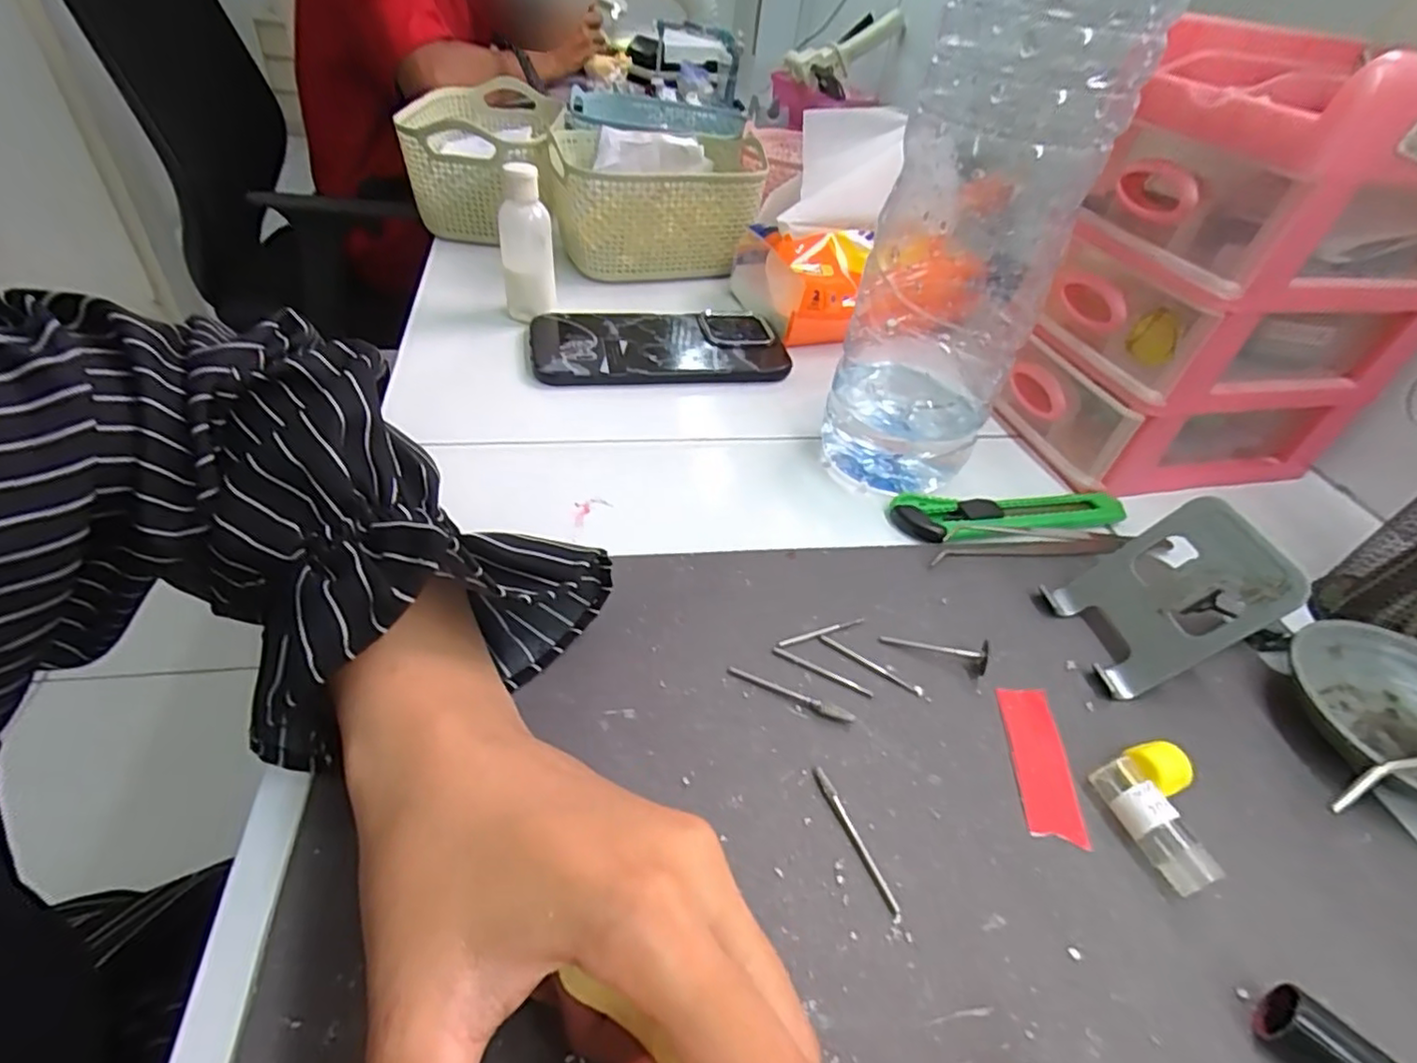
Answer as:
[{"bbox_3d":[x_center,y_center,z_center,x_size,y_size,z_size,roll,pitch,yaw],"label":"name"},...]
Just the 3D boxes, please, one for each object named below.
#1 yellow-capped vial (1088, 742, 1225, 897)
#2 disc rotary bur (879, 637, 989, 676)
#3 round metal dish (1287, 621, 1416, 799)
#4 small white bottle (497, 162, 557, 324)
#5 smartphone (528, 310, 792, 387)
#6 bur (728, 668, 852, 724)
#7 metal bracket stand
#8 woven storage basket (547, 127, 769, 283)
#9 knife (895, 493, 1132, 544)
[{"bbox_3d":[0.161,0.100,0.226,0.031,0.019,0.043,-11,45,-19],"label":"yellow-capped vial"},{"bbox_3d":[0.097,0.050,0.274,0.044,0.009,0.010,11,42,3],"label":"disc rotary bur"},{"bbox_3d":[0.289,0.080,0.260,0.075,0.027,0.085,13,43,5],"label":"round metal dish"},{"bbox_3d":[-0.121,-0.188,0.430,0.031,0.098,0.029,-10,45,-19],"label":"small white bottle"},{"bbox_3d":[-0.034,-0.128,0.446,0.170,0.016,0.083,-5,44,-14],"label":"smartphone"},{"bbox_3d":[0.032,0.064,0.254,0.051,0.004,0.004,22,44,15],"label":"bur"},{"bbox_3d":[0.192,0.025,0.272,0.047,0.068,0.058,-1,43,-10],"label":"metal bracket stand"},{"bbox_3d":[-0.044,-0.274,0.540,0.159,0.083,0.134,-6,44,-15],"label":"woven storage basket"},{"bbox_3d":[0.167,-0.009,0.349,0.136,0.008,0.030,-2,43,-11],"label":"knife"}]

